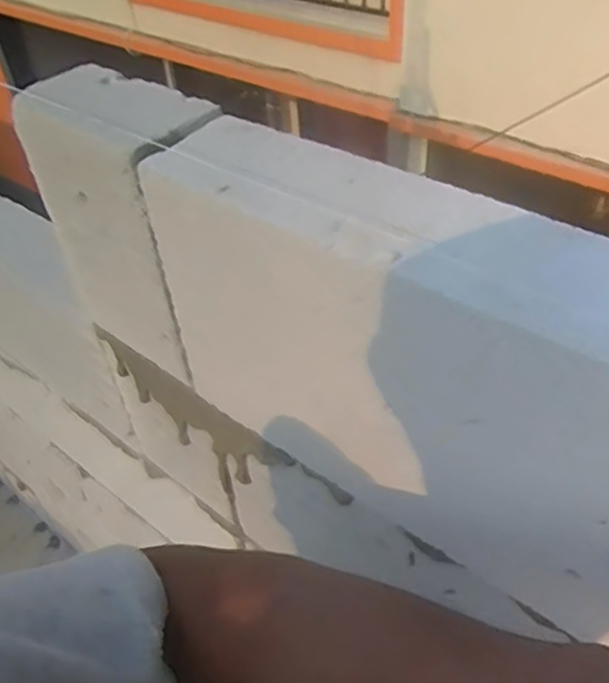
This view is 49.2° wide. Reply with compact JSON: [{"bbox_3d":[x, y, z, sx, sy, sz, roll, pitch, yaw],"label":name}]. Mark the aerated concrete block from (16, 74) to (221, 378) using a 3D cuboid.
[{"bbox_3d":[-0.125,-0.086,0.493,0.145,0.193,0.073,26,52,28],"label":"aerated concrete block"}]

